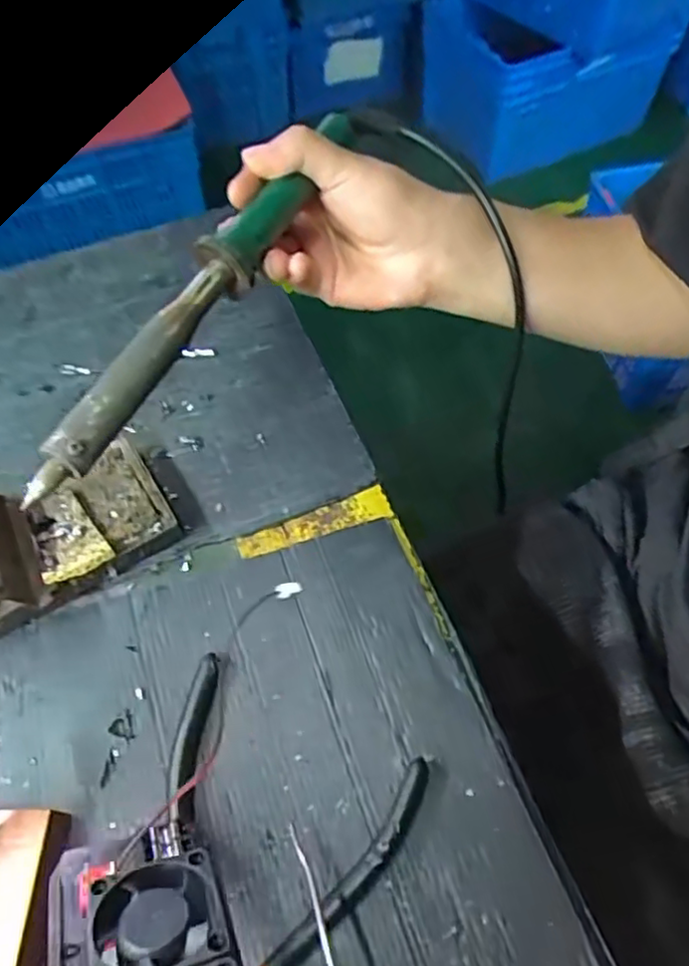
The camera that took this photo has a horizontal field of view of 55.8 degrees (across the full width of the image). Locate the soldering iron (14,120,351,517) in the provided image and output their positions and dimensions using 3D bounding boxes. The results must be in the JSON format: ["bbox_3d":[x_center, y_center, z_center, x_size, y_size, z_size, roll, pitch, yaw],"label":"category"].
[{"bbox_3d":[-0.063,-0.095,0.305,0.021,0.020,0.253,23,65,16],"label":"soldering iron"}]

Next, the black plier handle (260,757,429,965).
[{"bbox_3d":[0.004,0.163,0.271,0.016,0.013,0.106,35,64,22],"label":"black plier handle"}]

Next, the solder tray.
[{"bbox_3d":[-0.138,0.018,0.364,0.075,0.027,0.066,-36,63,-20],"label":"solder tray"}]

